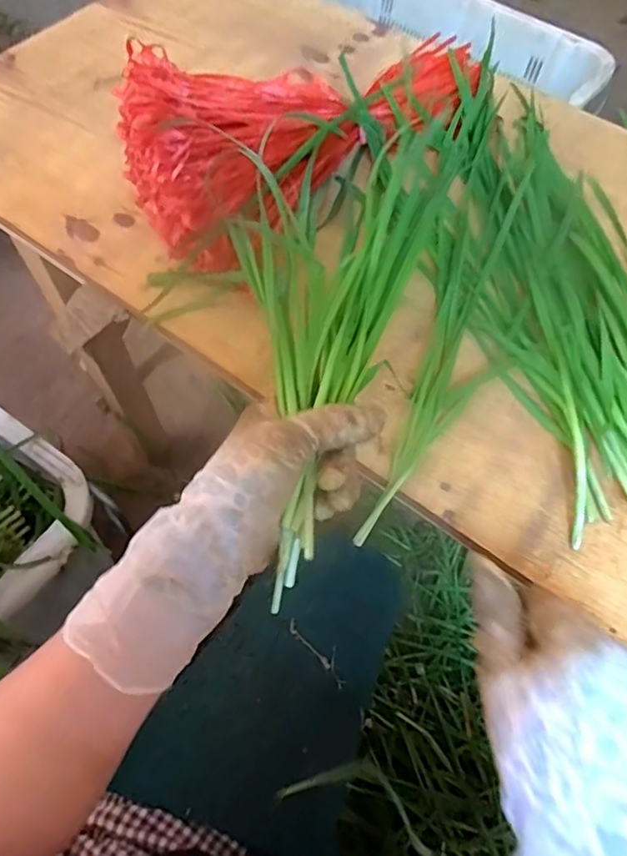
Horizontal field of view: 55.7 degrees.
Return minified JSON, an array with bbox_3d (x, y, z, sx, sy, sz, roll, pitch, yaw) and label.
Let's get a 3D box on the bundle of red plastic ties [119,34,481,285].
[{"bbox_3d":[-0.020,-0.268,0.505,0.175,0.086,0.317,40,67,18],"label":"bundle of red plastic ties"}]

